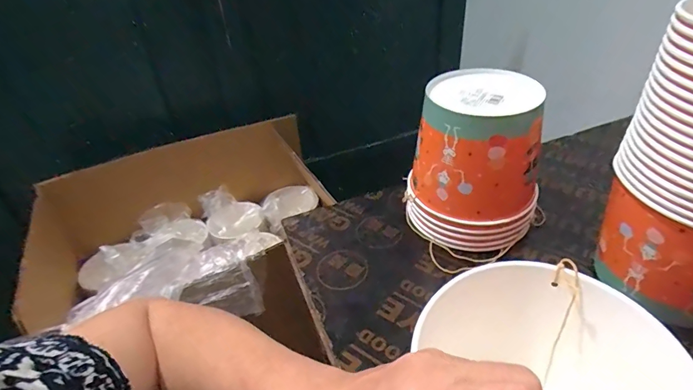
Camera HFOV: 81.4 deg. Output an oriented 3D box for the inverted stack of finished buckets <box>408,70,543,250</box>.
[{"bbox_3d":[0.161,-0.043,0.509,0.154,0.177,0.140,15,41,26],"label":"inverted stack of finished buckets"}]

